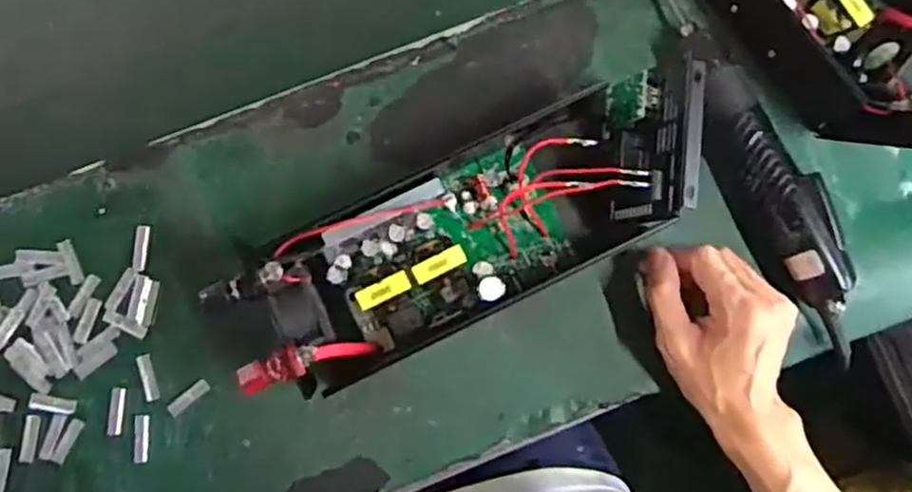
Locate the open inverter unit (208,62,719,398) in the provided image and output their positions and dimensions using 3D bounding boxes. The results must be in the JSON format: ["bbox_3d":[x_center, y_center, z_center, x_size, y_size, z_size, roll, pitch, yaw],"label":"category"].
[{"bbox_3d":[0.014,-0.011,0.440,0.303,0.098,0.102,-28,85,-4],"label":"open inverter unit"}]

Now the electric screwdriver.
[{"bbox_3d":[0.221,-0.018,0.476,0.048,0.039,0.218,-22,85,-3],"label":"electric screwdriver"}]

